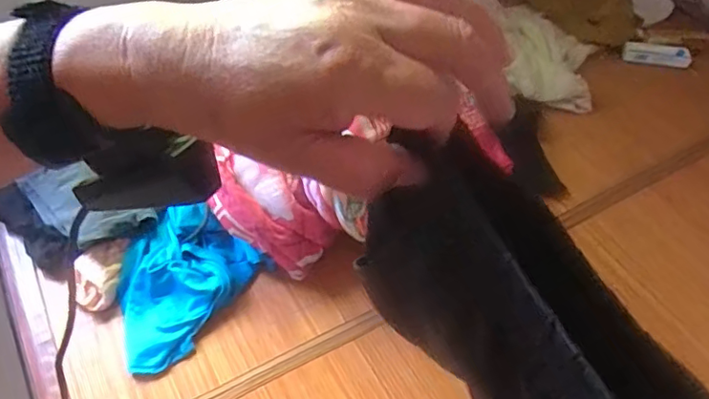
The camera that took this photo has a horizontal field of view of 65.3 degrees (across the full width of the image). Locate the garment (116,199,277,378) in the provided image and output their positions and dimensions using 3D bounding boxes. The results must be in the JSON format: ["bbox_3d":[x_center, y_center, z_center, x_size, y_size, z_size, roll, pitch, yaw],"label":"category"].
[{"bbox_3d":[-0.251,0.108,0.749,0.164,0.060,0.213,28,54,18],"label":"garment"}]

